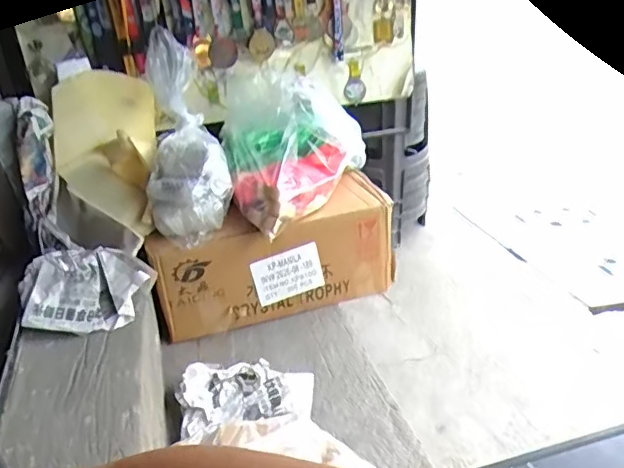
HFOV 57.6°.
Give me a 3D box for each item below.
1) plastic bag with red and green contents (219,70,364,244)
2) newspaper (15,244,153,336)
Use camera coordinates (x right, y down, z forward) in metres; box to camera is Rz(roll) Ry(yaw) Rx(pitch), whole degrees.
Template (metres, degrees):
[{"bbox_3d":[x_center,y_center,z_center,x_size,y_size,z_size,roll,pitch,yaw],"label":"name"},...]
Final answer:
[{"bbox_3d":[-0.035,-0.216,1.315,0.344,0.236,0.440,-6,29,-3],"label":"plastic bag with red and green contents"},{"bbox_3d":[-0.435,0.107,1.104,0.240,0.112,0.153,-21,33,-28],"label":"newspaper"}]

